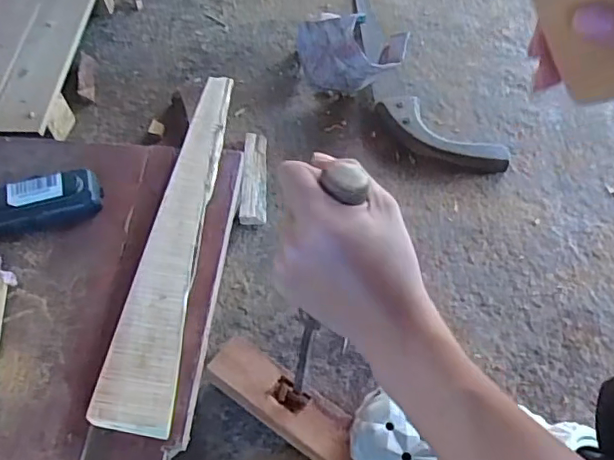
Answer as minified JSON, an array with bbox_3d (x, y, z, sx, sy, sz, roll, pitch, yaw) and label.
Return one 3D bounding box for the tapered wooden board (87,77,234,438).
[{"bbox_3d":[-0.110,-0.004,0.508,0.055,0.012,0.356,7,57,5],"label":"tapered wooden board"}]

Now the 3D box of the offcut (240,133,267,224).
[{"bbox_3d":[-0.062,-0.062,0.659,0.028,0.024,0.118,-2,59,-1],"label":"offcut"}]

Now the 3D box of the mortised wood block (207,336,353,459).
[{"bbox_3d":[-0.017,0.161,0.511,0.158,0.045,0.052,33,63,20],"label":"mortised wood block"}]

